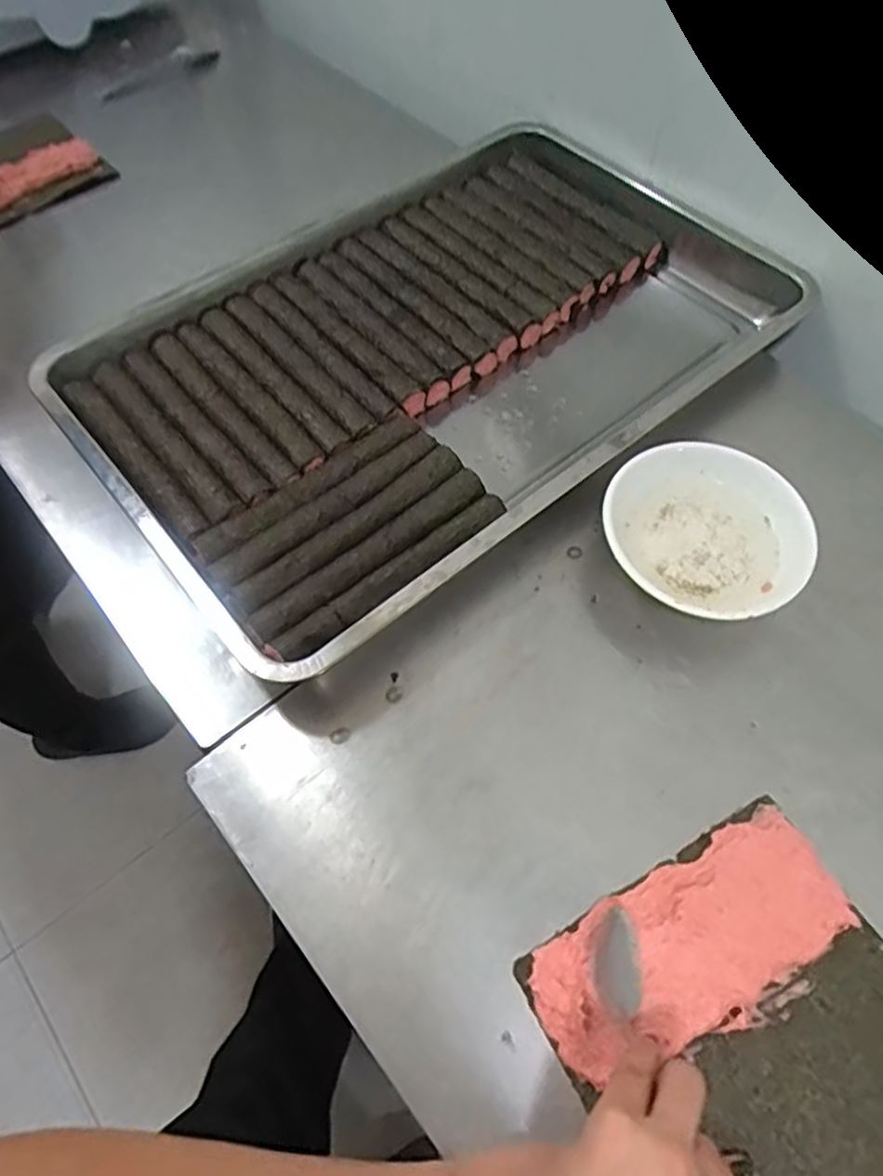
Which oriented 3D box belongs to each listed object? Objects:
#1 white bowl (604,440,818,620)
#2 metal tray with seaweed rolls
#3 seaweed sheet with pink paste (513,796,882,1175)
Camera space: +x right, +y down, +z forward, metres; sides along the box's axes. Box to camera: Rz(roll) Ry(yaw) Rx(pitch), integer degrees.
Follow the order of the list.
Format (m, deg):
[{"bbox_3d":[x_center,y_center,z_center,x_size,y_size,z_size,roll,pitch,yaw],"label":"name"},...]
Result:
[{"bbox_3d":[0.188,-0.035,0.516,0.138,0.050,0.138,0,61,1],"label":"white bowl"},{"bbox_3d":[0.013,-0.226,0.623,0.630,0.049,0.385,-36,69,-19],"label":"metal tray with seaweed rolls"},{"bbox_3d":[0.167,0.240,0.384,0.189,0.013,0.177,-26,66,-15],"label":"seaweed sheet with pink paste"}]

